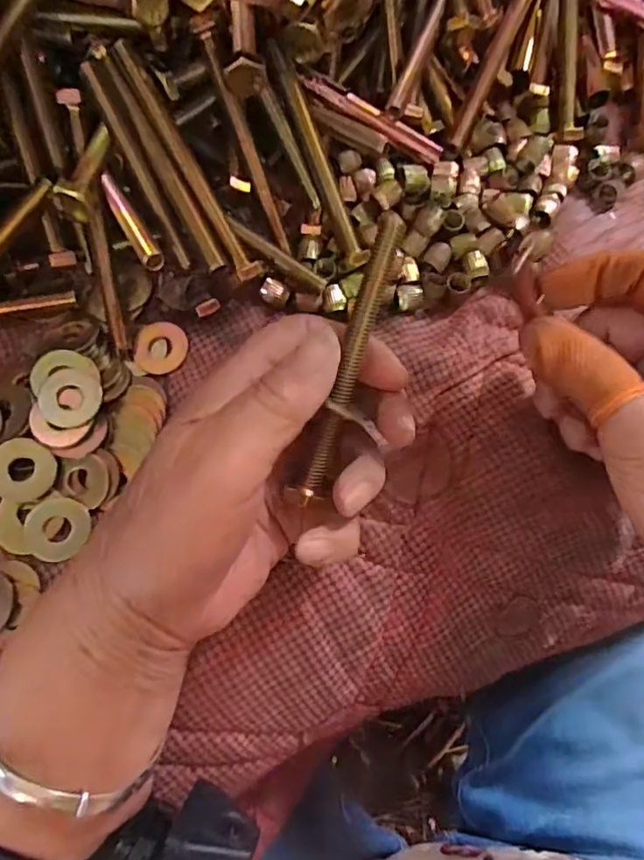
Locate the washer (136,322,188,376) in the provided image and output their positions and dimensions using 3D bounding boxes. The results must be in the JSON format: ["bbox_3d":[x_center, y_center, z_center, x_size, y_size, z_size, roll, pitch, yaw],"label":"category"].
[{"bbox_3d":[-0.071,-0.037,0.244,0.022,0.004,0.024,1,78,-3],"label":"washer"}]

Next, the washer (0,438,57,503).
[{"bbox_3d":[-0.120,0.016,0.219,0.025,0.004,0.024,1,78,-3],"label":"washer"}]

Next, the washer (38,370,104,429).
[{"bbox_3d":[-0.103,-0.013,0.224,0.024,0.004,0.024,1,77,-6],"label":"washer"}]

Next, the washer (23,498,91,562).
[{"bbox_3d":[-0.106,0.039,0.219,0.022,0.004,0.024,1,78,-3],"label":"washer"}]

